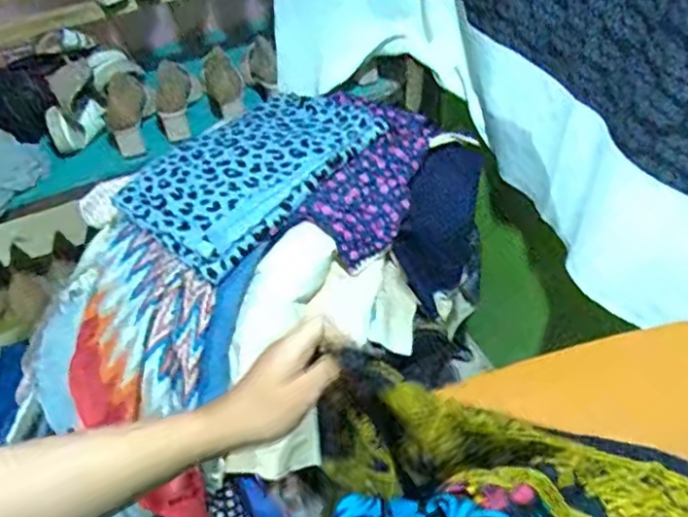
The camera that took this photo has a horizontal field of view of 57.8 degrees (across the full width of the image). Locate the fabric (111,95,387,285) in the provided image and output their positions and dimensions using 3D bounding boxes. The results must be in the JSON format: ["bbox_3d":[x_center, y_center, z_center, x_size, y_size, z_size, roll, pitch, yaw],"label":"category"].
[{"bbox_3d":[-0.149,-0.149,0.958,0.349,0.072,0.263,-37,56,-27],"label":"fabric"}]

